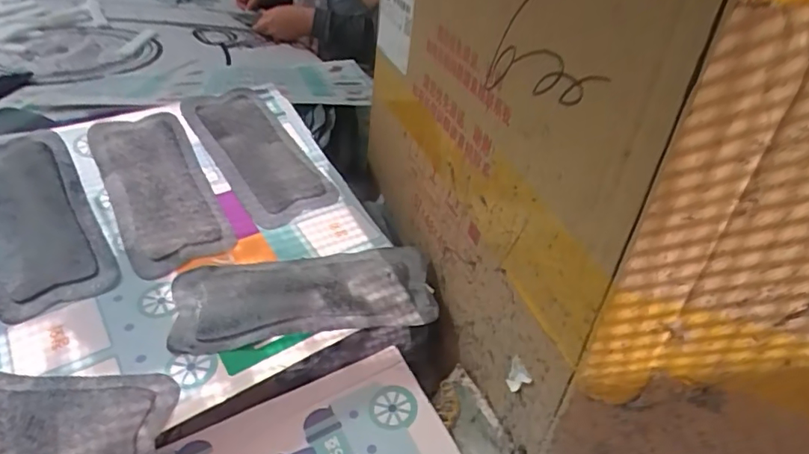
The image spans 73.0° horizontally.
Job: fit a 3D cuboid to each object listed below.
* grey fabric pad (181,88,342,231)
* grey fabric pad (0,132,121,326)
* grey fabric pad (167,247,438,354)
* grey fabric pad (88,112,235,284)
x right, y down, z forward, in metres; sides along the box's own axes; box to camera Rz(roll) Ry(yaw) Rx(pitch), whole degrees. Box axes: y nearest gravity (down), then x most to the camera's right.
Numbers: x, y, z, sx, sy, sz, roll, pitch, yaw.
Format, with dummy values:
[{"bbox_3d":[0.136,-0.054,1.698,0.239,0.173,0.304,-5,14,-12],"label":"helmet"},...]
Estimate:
[{"bbox_3d":[-0.182,-0.094,0.669,0.107,0.023,0.240,-26,62,-35],"label":"grey fabric pad"},{"bbox_3d":[-0.368,-0.012,0.542,0.097,0.014,0.245,-21,58,-31],"label":"grey fabric pad"},{"bbox_3d":[-0.093,0.064,0.515,0.233,0.026,0.101,-1,35,-9],"label":"grey fabric pad"},{"bbox_3d":[-0.268,-0.043,0.599,0.099,0.021,0.230,-19,58,-29],"label":"grey fabric pad"}]

